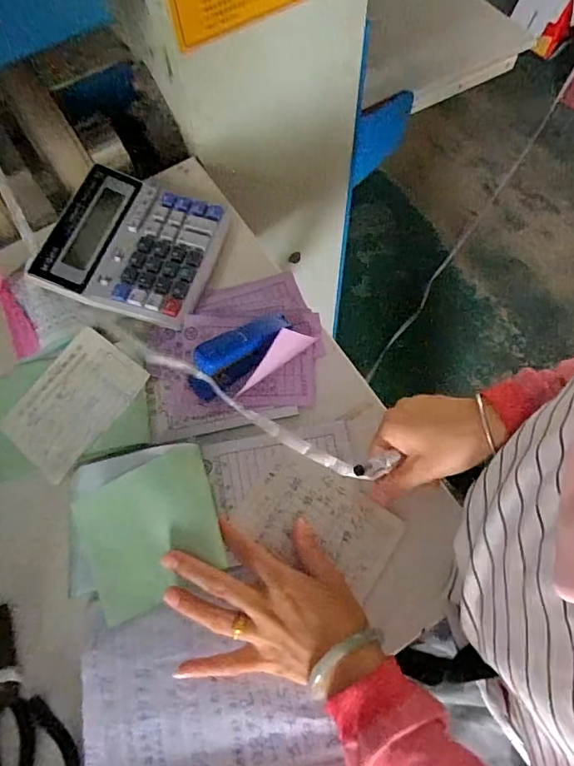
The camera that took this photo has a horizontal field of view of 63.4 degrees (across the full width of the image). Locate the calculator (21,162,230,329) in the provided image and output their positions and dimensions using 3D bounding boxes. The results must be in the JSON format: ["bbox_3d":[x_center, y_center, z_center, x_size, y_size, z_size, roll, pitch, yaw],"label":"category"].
[{"bbox_3d":[-0.159,-0.147,0.489,0.163,0.033,0.155,14,68,8],"label":"calculator"}]

